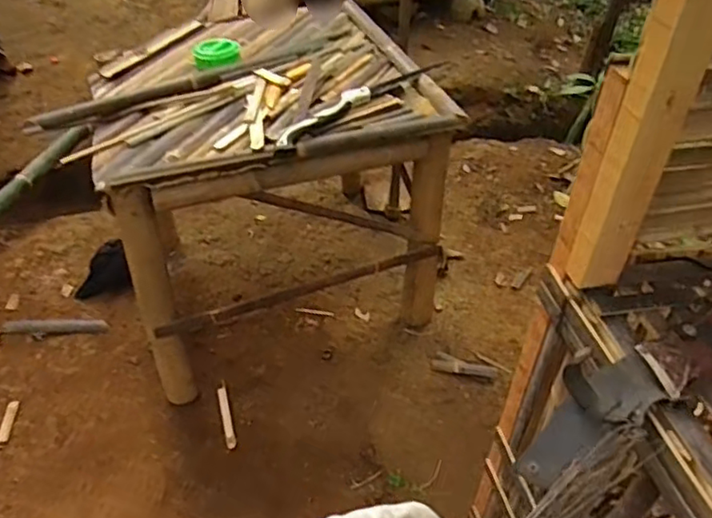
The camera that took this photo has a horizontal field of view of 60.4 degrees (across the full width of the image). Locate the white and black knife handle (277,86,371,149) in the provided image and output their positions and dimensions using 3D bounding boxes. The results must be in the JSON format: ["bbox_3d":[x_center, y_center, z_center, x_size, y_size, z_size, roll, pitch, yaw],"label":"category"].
[{"bbox_3d":[-0.072,-0.305,1.321,0.059,0.029,0.314,24,48,23],"label":"white and black knife handle"}]

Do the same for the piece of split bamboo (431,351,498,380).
[{"bbox_3d":[0.294,0.295,1.659,0.171,0.035,0.052,13,44,12],"label":"piece of split bamboo"}]

